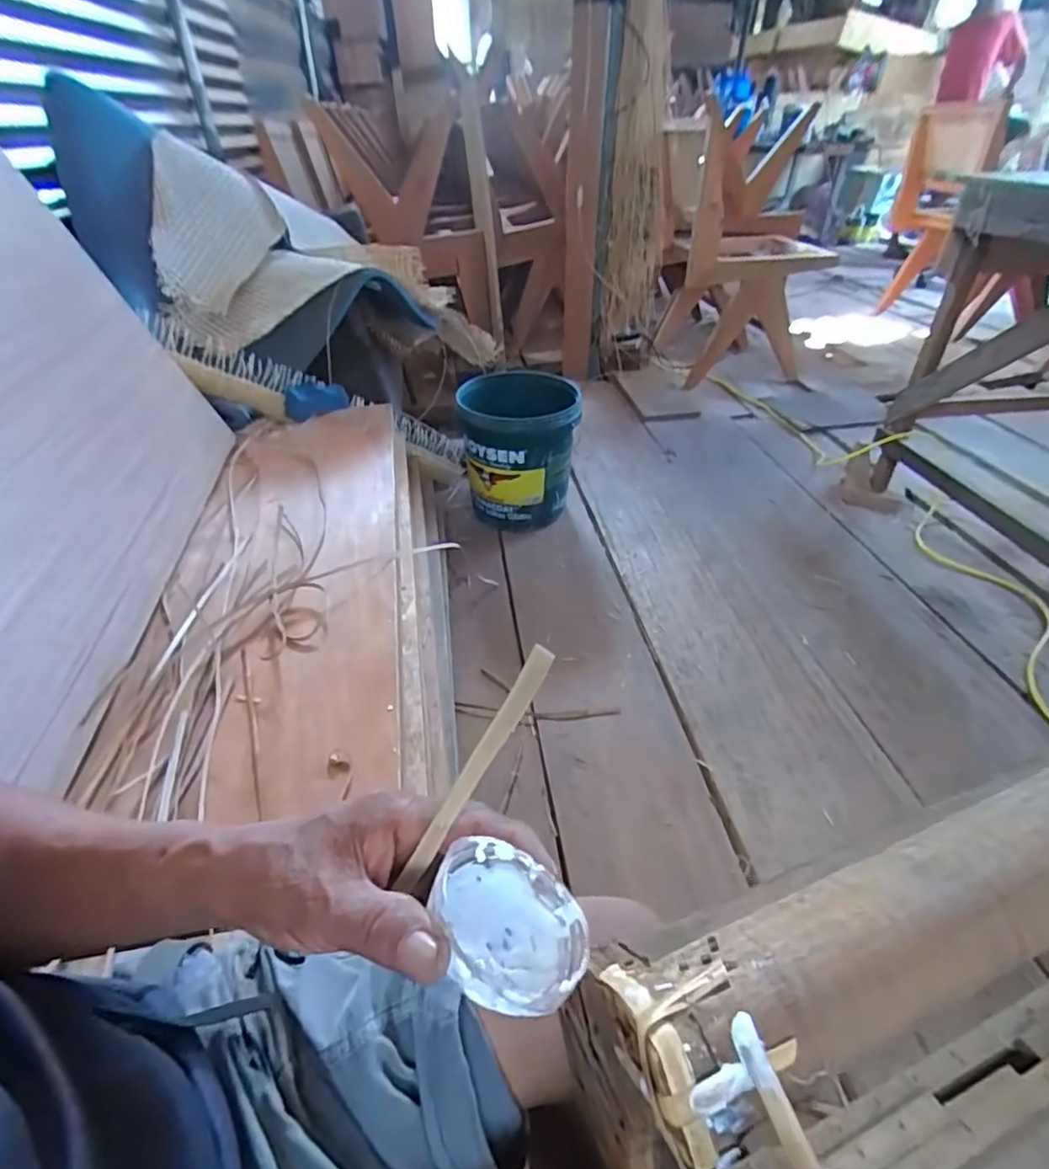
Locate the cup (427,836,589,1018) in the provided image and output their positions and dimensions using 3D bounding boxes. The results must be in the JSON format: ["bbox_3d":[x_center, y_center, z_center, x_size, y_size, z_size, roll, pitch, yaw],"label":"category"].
[{"bbox_3d":[-0.006,0.133,0.231,0.050,0.042,0.060,-16,40,-17],"label":"cup"}]

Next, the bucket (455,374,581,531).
[{"bbox_3d":[-0.011,-0.342,1.577,0.302,0.334,0.278,-1,38,1],"label":"bucket"}]

